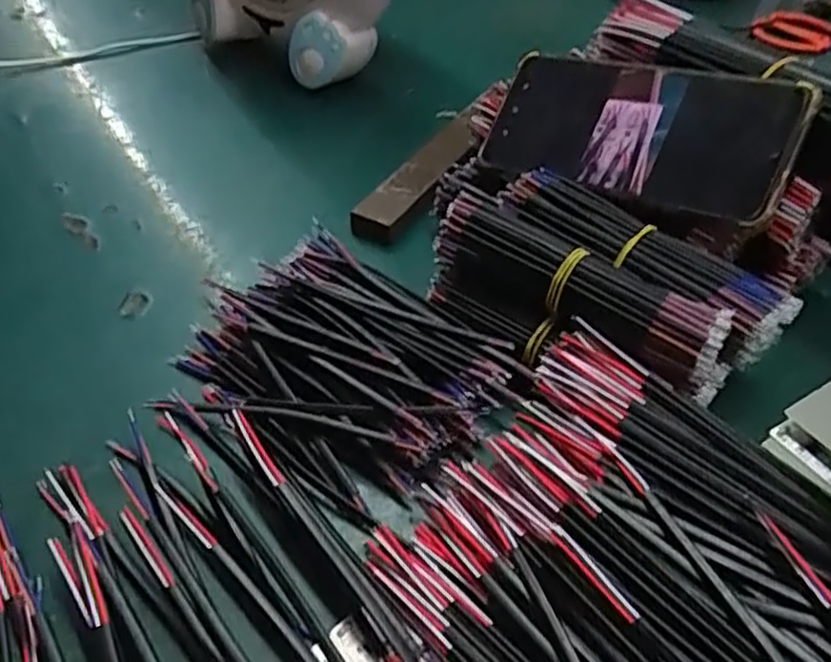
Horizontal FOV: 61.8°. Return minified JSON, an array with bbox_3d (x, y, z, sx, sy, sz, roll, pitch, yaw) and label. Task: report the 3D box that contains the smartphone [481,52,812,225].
[{"bbox_3d":[0.113,-0.106,0.368,0.157,0.007,0.074,21,88,35],"label":"smartphone"}]

